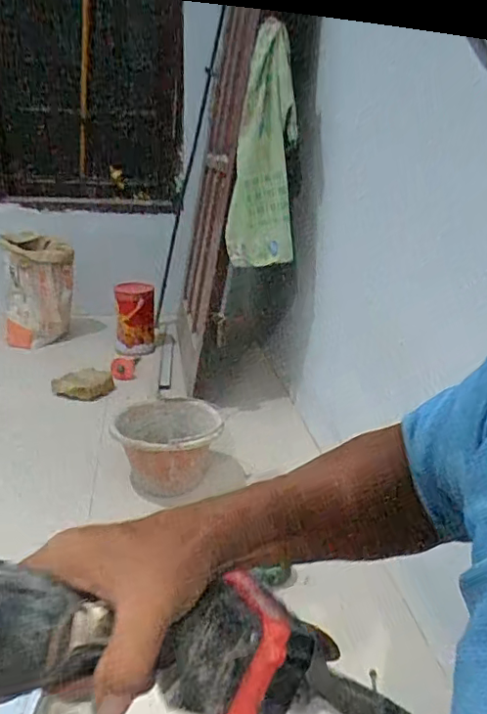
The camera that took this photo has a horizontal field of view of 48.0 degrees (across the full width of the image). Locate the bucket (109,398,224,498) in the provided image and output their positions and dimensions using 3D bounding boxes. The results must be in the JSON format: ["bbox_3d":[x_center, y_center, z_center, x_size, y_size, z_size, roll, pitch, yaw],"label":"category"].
[{"bbox_3d":[-0.186,0.231,1.340,0.244,0.171,0.244,3,22,-1],"label":"bucket"}]

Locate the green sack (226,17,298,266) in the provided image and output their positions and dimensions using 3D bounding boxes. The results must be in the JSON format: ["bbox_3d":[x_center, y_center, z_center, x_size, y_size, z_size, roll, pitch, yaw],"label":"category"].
[{"bbox_3d":[0.061,-0.504,1.375,0.162,0.534,0.140,5,22,4],"label":"green sack"}]

